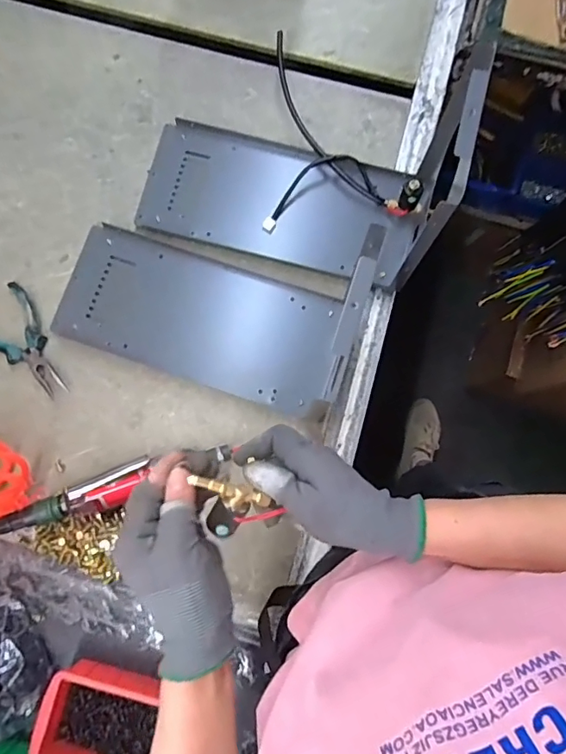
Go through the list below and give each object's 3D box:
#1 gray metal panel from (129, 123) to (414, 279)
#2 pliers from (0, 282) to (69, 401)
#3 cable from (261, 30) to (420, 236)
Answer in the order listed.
[{"bbox_3d":[-0.006,-0.235,0.651,0.330,0.026,0.168,14,78,1],"label":"gray metal panel"},{"bbox_3d":[-0.313,-0.043,0.614,0.075,0.012,0.148,-41,82,-9],"label":"pliers"},{"bbox_3d":[0.061,-0.317,0.642,0.189,0.058,0.245,-6,78,-3],"label":"cable"}]

